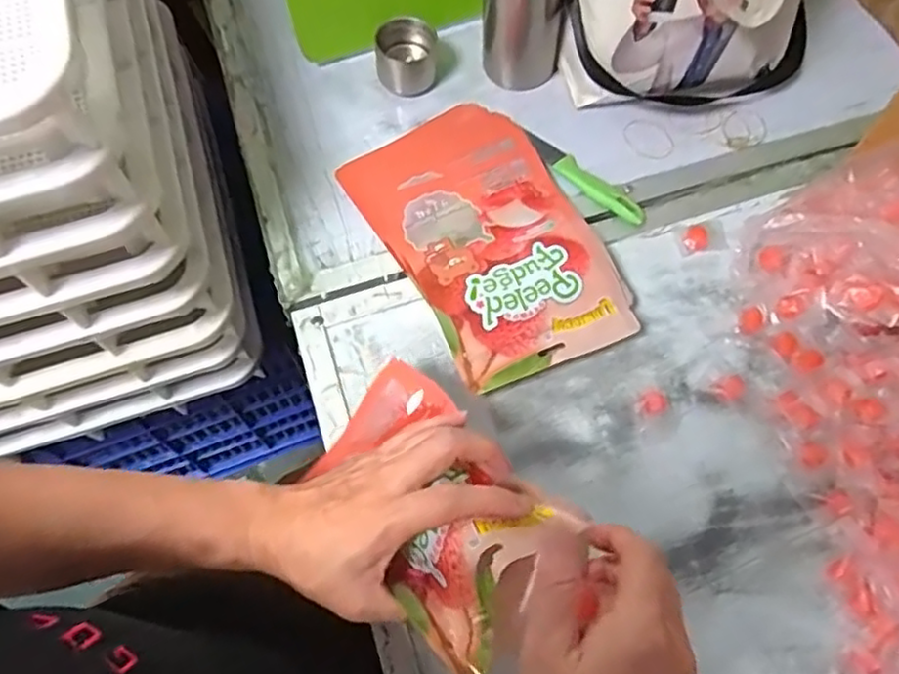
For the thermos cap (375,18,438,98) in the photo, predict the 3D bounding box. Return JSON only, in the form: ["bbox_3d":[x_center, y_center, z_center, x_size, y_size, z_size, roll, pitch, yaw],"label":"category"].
[{"bbox_3d":[-0.044,-0.287,0.686,0.060,0.052,0.054,-3,65,0],"label":"thermos cap"}]

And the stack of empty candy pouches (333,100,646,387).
[{"bbox_3d":[0.034,-0.098,0.628,0.176,0.035,0.298,-27,67,-11],"label":"stack of empty candy pouches"}]

